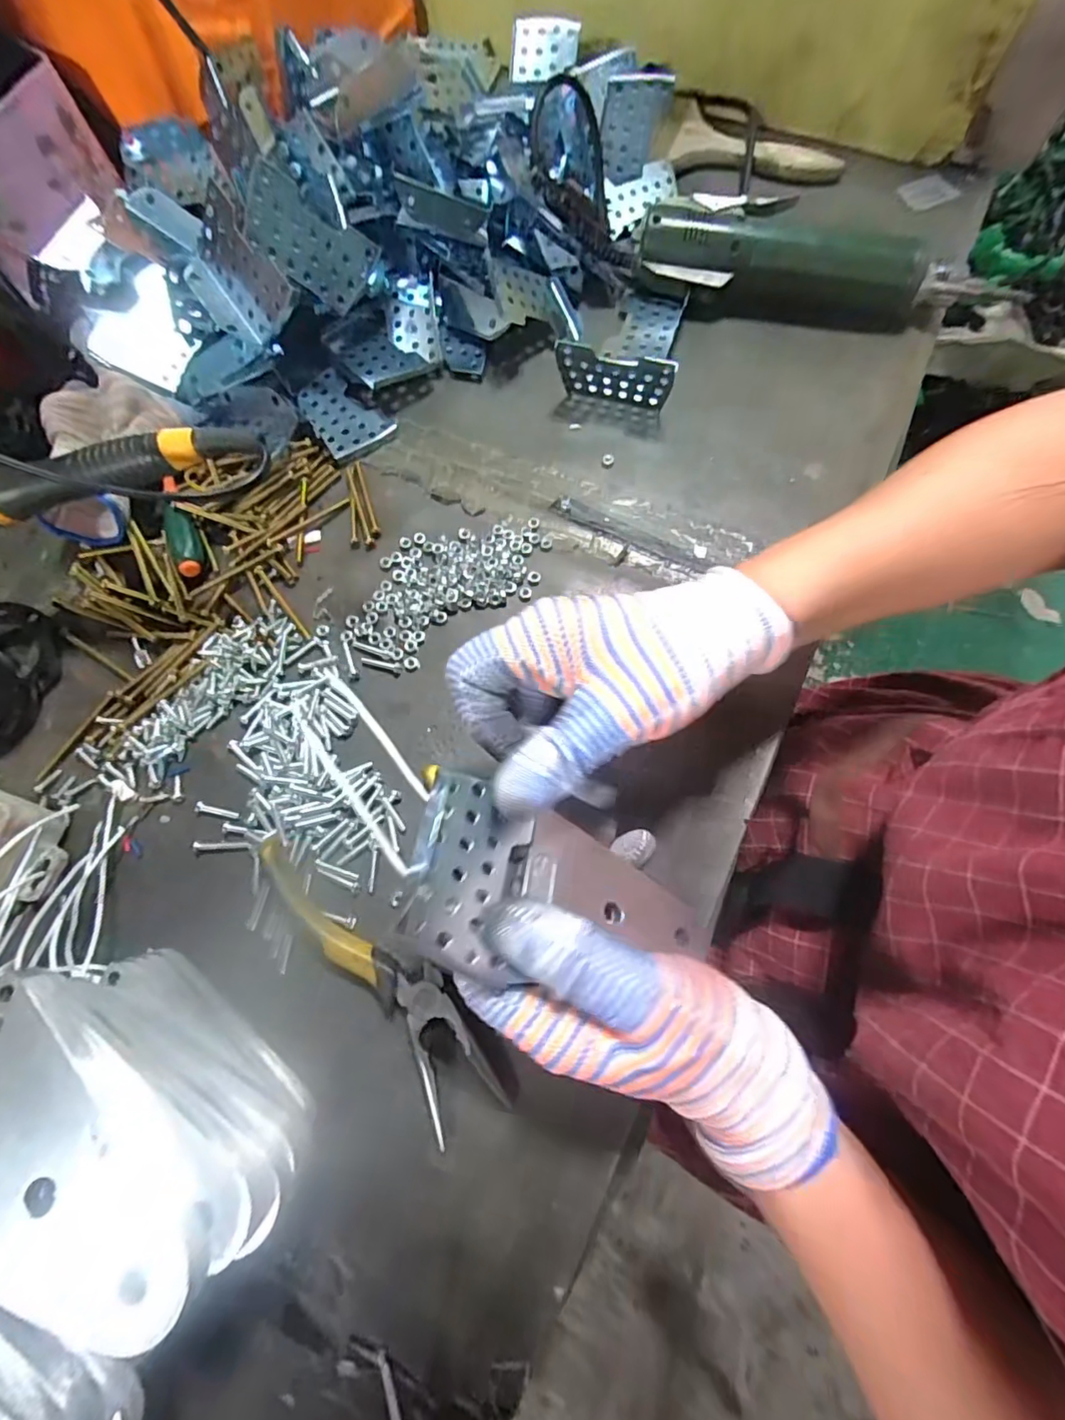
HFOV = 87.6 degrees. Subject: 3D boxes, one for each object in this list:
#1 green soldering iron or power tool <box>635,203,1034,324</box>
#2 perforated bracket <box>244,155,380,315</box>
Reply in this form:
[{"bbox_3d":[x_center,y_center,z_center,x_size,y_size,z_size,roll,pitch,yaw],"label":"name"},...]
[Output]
[{"bbox_3d":[0.184,-0.295,0.370,0.226,0.038,0.047,7,73,2],"label":"green soldering iron or power tool"},{"bbox_3d":[-0.132,-0.276,0.328,0.070,0.009,0.043,23,102,-26],"label":"perforated bracket"}]

